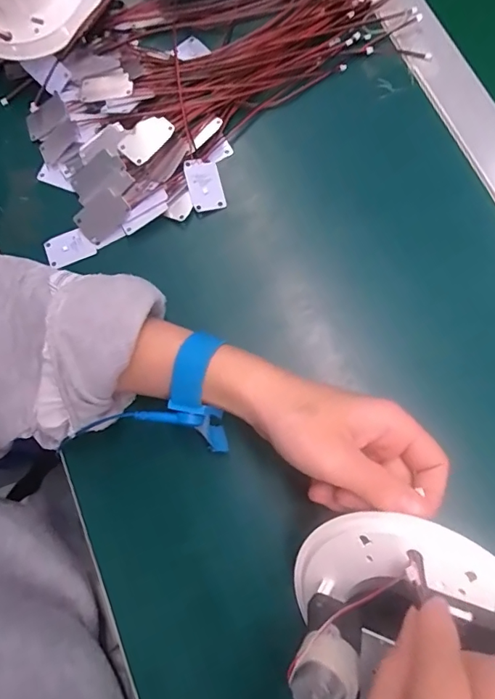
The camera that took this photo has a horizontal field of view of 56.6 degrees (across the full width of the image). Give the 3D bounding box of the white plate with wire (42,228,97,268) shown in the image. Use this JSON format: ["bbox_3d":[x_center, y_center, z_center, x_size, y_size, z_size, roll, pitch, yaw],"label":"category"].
[{"bbox_3d":[-0.134,-0.076,0.345,0.037,0.004,0.023,-20,96,3],"label":"white plate with wire"}]

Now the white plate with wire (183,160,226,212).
[{"bbox_3d":[-0.032,-0.123,0.345,0.025,0.004,0.039,-12,84,-17],"label":"white plate with wire"}]

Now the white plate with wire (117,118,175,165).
[{"bbox_3d":[-0.076,-0.157,0.341,0.026,0.005,0.039,37,81,11],"label":"white plate with wire"}]

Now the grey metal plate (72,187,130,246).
[{"bbox_3d":[-0.106,-0.098,0.338,0.039,0.004,0.027,-36,99,13],"label":"grey metal plate"}]

